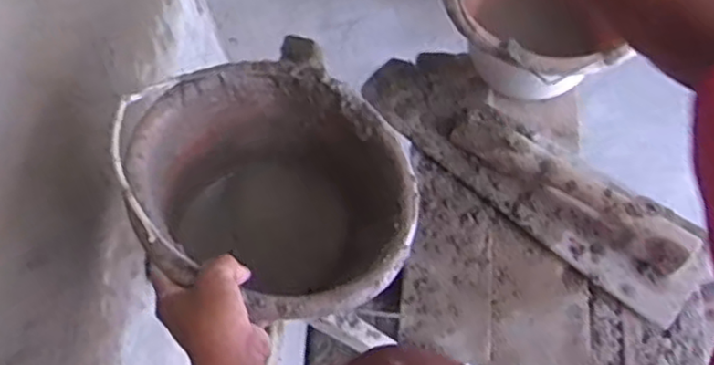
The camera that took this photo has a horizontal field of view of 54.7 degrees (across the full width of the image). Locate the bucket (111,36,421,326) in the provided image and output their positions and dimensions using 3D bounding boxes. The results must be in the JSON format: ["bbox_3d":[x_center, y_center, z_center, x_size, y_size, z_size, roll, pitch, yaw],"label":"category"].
[{"bbox_3d":[-0.102,0.044,0.700,0.260,0.240,0.260,9,60,-16],"label":"bucket"}]

